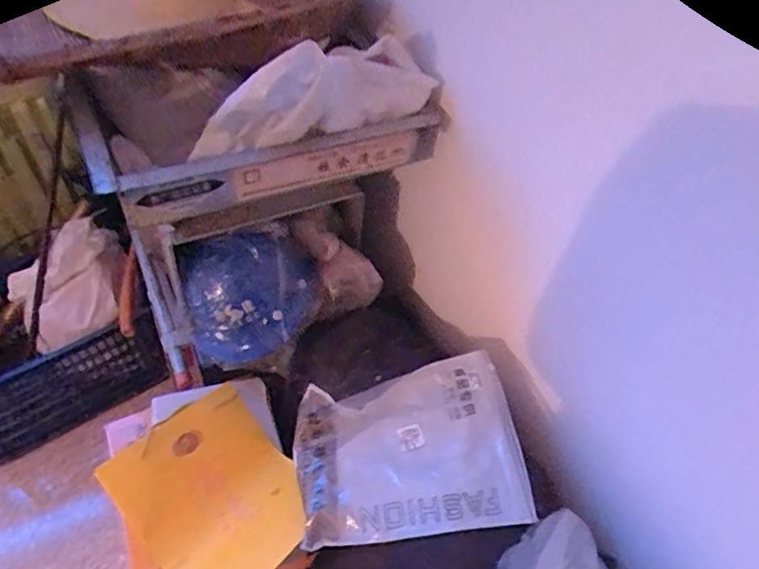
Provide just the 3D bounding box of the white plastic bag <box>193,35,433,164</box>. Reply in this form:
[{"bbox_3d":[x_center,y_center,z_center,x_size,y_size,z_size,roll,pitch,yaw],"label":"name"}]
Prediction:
[{"bbox_3d":[-0.075,-0.237,0.679,0.306,0.137,0.107,-24,54,-23],"label":"white plastic bag"}]

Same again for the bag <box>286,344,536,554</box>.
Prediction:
[{"bbox_3d":[0.031,0.207,0.695,0.273,0.023,0.212,-13,52,4],"label":"bag"}]

